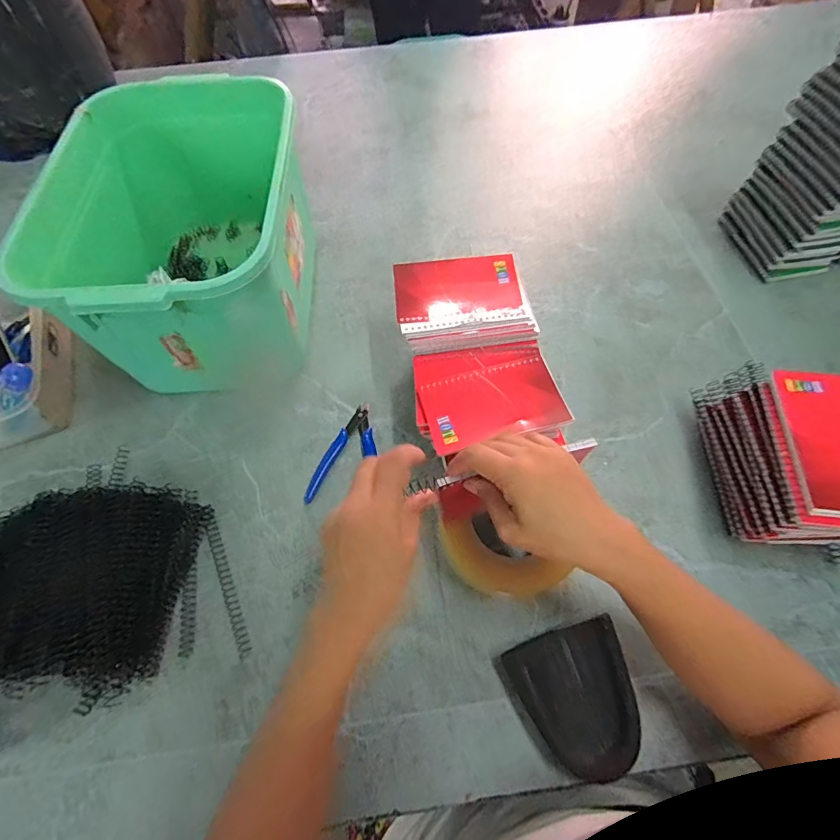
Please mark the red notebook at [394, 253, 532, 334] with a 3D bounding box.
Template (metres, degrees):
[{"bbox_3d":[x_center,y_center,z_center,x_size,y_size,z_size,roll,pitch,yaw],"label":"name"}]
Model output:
[{"bbox_3d":[0.041,-0.137,0.465,0.131,0.006,0.090,-7,63,-2],"label":"red notebook"}]

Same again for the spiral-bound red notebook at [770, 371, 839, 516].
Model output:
[{"bbox_3d":[0.351,0.016,0.368,0.084,0.011,0.130,5,63,4],"label":"spiral-bound red notebook"}]

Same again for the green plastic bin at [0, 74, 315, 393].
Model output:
[{"bbox_3d":[-0.250,-0.207,0.524,0.240,0.189,0.357,-3,63,0],"label":"green plastic bin"}]

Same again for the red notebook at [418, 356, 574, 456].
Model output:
[{"bbox_3d":[0.070,-0.017,0.425,0.130,0.006,0.078,-15,62,-5],"label":"red notebook"}]

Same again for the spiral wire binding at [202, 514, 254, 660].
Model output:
[{"bbox_3d":[-0.188,0.157,0.430,0.014,0.010,0.138,-24,65,-10],"label":"spiral wire binding"}]

